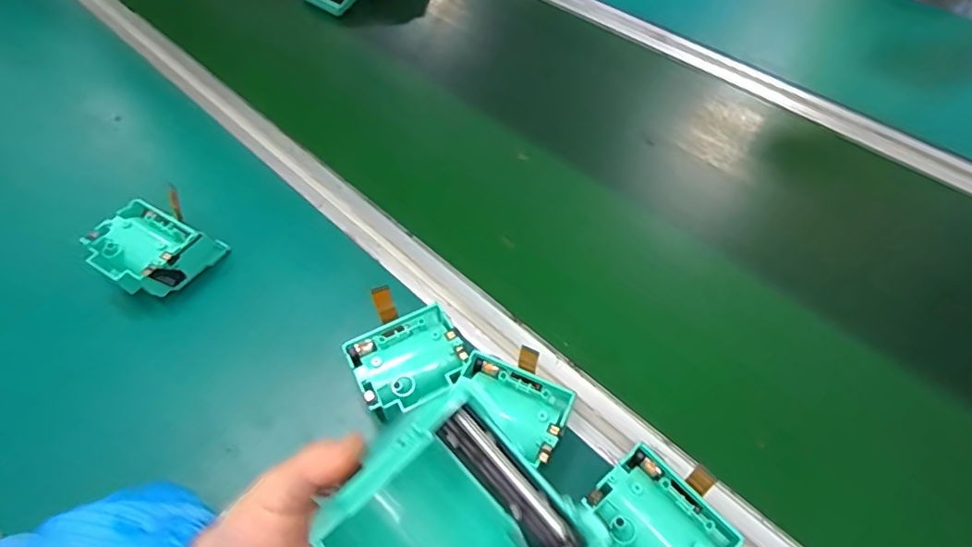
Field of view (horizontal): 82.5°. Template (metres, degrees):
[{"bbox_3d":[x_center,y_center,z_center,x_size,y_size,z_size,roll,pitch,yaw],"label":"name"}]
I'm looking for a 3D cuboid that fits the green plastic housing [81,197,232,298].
[{"bbox_3d":[-0.276,-0.021,0.456,0.081,0.034,0.073,26,58,19],"label":"green plastic housing"}]

